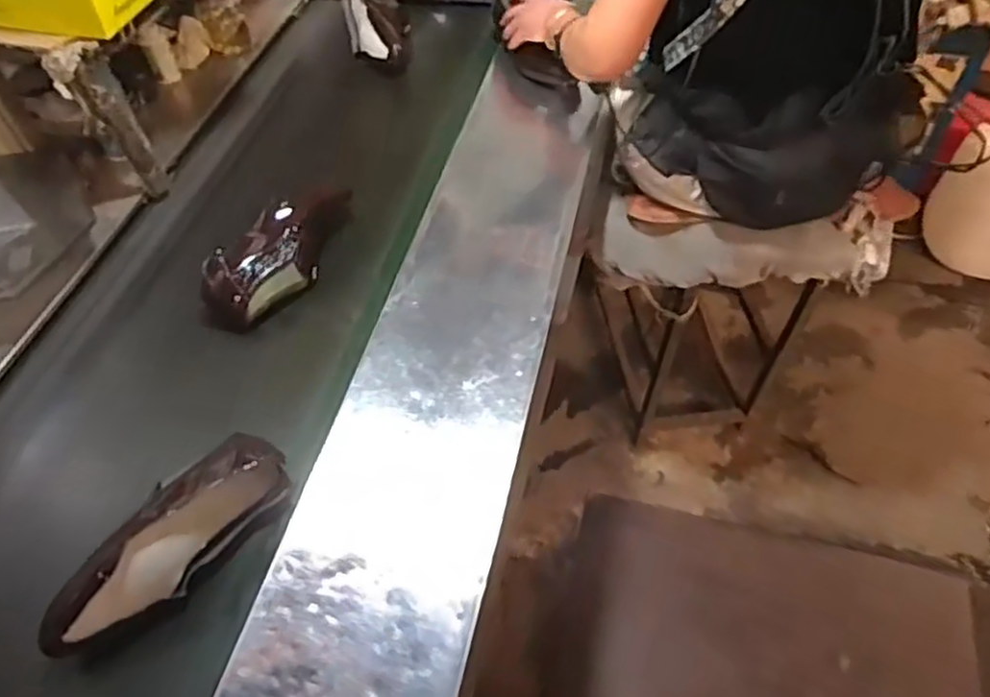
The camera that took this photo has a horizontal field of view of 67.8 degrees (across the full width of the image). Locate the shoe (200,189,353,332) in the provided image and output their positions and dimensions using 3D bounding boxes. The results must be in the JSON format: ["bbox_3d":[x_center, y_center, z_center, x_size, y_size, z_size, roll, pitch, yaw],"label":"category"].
[{"bbox_3d":[-0.364,-0.173,1.259,0.149,0.086,0.336,20,55,17],"label":"shoe"}]

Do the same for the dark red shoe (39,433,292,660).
[{"bbox_3d":[-0.375,0.214,0.838,0.099,0.086,0.295,36,61,27],"label":"dark red shoe"}]

